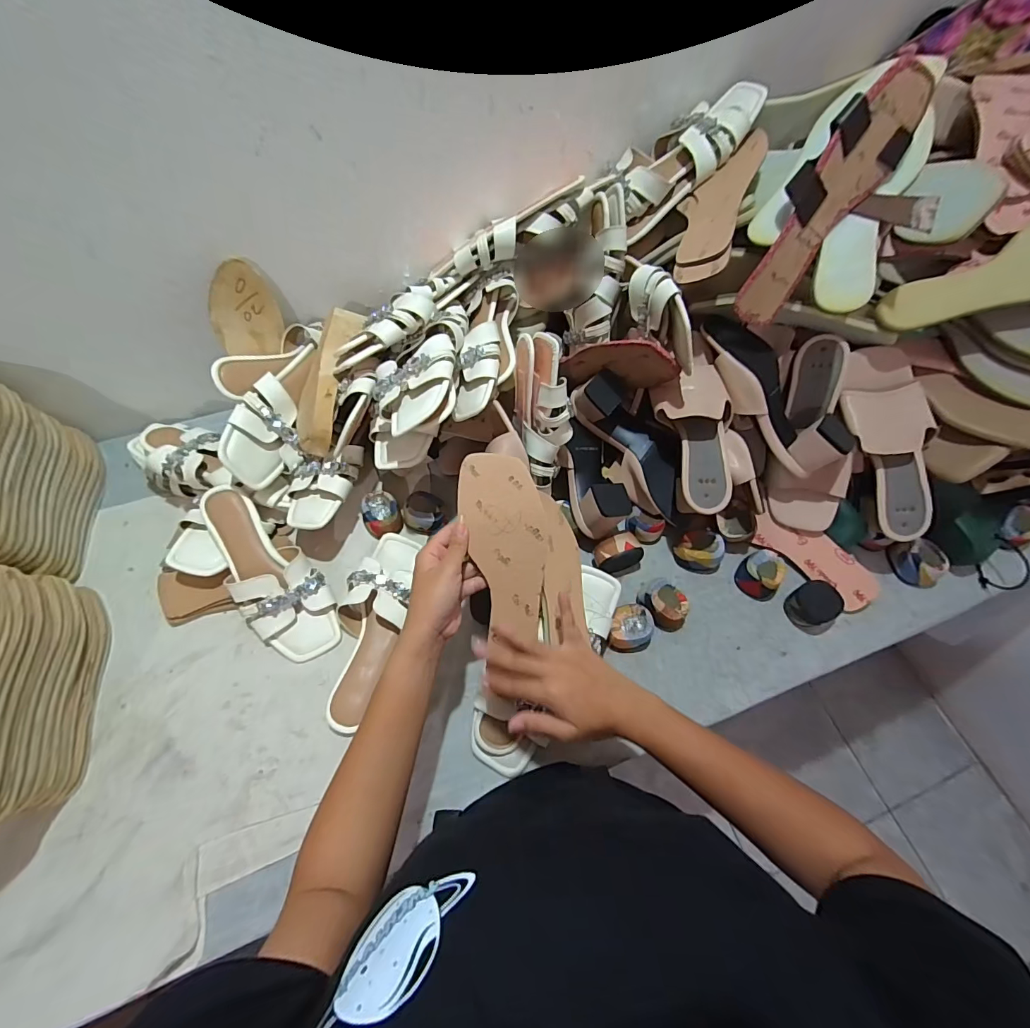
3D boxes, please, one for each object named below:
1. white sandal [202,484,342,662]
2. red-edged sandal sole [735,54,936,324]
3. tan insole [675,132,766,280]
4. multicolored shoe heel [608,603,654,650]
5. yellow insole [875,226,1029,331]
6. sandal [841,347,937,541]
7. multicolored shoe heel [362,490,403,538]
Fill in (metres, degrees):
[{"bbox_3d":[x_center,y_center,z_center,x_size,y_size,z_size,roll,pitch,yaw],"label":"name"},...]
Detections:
[{"bbox_3d":[-0.313,0.071,0.543,0.100,0.053,0.248,-37,84,-18],"label":"white sandal"},{"bbox_3d":[0.313,-0.316,0.444,0.081,0.228,0.020,19,30,-27],"label":"red-edged sandal sole"},{"bbox_3d":[0.237,-0.370,0.523,0.083,0.015,0.233,9,68,42],"label":"tan insole"},{"bbox_3d":[0.146,0.145,0.548,0.050,0.035,0.059,21,64,10],"label":"multicolored shoe heel"},{"bbox_3d":[0.538,-0.261,0.481,0.235,0.028,0.079,-21,88,16],"label":"yellow insole"},{"bbox_3d":[0.467,-0.086,0.537,0.074,0.043,0.236,-17,94,-9],"label":"sandal"},{"bbox_3d":[-0.187,0.001,0.609,0.052,0.039,0.058,-20,65,-11],"label":"multicolored shoe heel"}]

